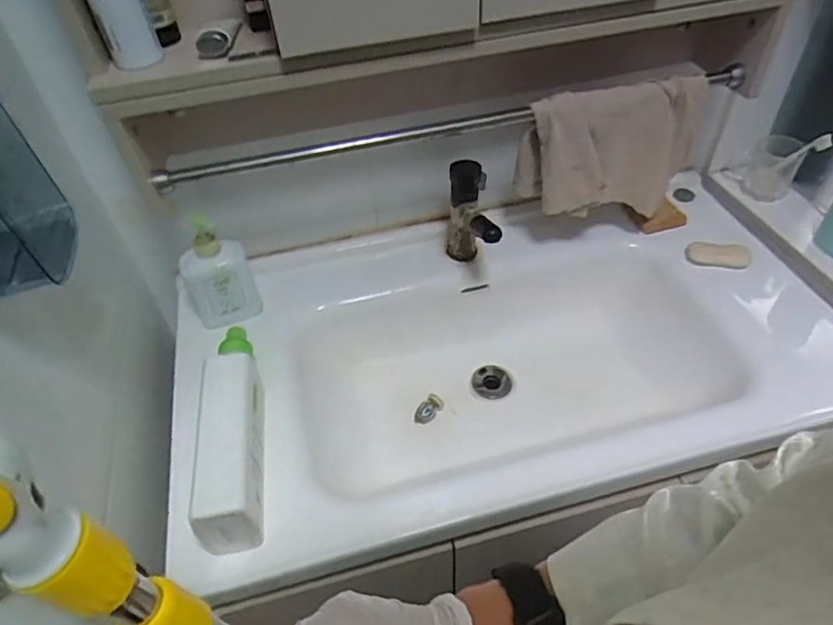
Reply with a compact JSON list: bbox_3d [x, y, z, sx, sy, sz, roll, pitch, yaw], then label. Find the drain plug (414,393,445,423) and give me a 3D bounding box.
[{"bbox_3d":[0.019,0.147,0.873,0.024,0.029,0.049,30,55,28],"label":"drain plug"}]

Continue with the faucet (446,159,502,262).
[{"bbox_3d":[0.079,-0.115,0.841,0.057,0.167,0.140,-4,46,0],"label":"faucet"}]

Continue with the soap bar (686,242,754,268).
[{"bbox_3d":[0.463,-0.089,0.883,0.088,0.026,0.034,8,47,11],"label":"soap bar"}]

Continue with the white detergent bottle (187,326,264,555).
[{"bbox_3d":[-0.211,0.124,0.669,0.061,0.082,0.285,-8,46,-4],"label":"white detergent bottle"}]

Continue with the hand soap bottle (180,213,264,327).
[{"bbox_3d":[-0.280,-0.062,0.799,0.094,0.164,0.055,-26,50,-19],"label":"hand soap bottle"}]

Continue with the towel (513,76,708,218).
[{"bbox_3d":[0.272,-0.222,0.796,0.253,0.181,0.064,-3,46,1],"label":"towel"}]

